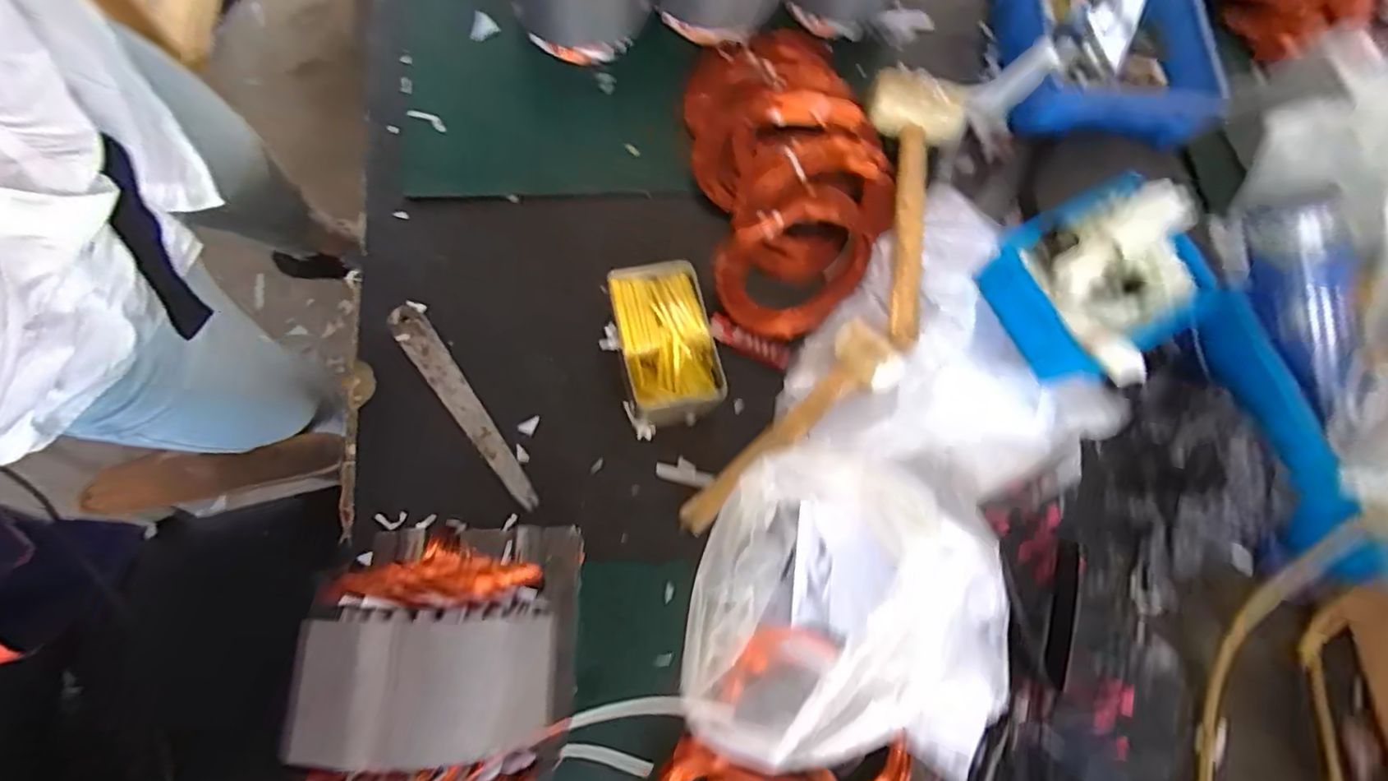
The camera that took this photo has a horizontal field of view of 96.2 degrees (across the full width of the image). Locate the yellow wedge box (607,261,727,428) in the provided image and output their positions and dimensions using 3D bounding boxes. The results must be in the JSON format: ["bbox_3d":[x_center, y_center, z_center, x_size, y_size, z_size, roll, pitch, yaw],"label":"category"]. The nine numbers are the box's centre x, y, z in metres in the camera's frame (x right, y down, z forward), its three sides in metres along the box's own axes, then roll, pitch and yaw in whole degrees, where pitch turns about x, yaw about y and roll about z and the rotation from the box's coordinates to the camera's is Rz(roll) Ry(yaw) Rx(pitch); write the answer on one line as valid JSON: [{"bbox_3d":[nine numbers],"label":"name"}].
[{"bbox_3d":[-0.025,-0.043,0.581,0.084,0.060,0.136,-12,70,-12],"label":"yellow wedge box"}]

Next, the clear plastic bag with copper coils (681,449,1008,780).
[{"bbox_3d":[0.136,0.174,0.476,0.258,0.145,0.209,14,67,-1],"label":"clear plastic bag with copper coils"}]

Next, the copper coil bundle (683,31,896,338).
[{"bbox_3d":[0.104,-0.240,0.670,0.200,0.072,0.368,-5,69,-9],"label":"copper coil bundle"}]

